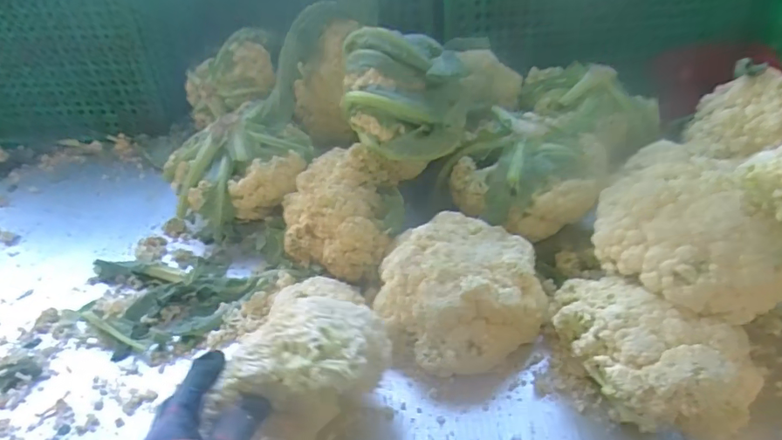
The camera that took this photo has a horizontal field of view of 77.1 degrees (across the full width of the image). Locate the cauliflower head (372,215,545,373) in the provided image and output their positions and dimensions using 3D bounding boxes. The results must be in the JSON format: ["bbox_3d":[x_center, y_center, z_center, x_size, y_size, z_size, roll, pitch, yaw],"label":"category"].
[{"bbox_3d":[0.085,0.081,0.560,0.185,0.118,0.155,-31,46,-27],"label":"cauliflower head"}]

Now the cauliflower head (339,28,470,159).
[{"bbox_3d":[0.021,-0.161,0.632,0.156,0.148,0.134,0,40,8],"label":"cauliflower head"}]

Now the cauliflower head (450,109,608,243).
[{"bbox_3d":[0.187,-0.066,0.661,0.192,0.106,0.170,8,41,17],"label":"cauliflower head"}]

